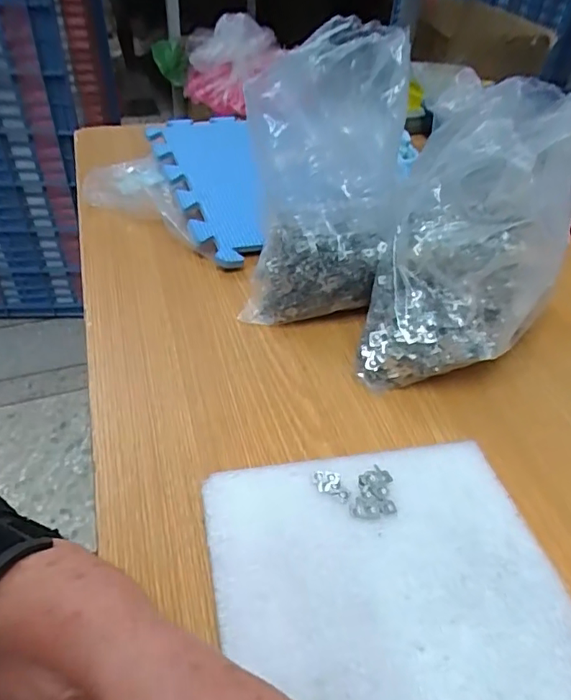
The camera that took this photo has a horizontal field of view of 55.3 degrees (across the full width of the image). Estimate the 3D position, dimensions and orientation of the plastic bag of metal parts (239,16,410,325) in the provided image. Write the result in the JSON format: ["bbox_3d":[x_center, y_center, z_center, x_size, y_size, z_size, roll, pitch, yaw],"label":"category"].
[{"bbox_3d":[0.030,-0.133,0.443,0.121,0.192,0.127,3,43,-2],"label":"plastic bag of metal parts"}]

